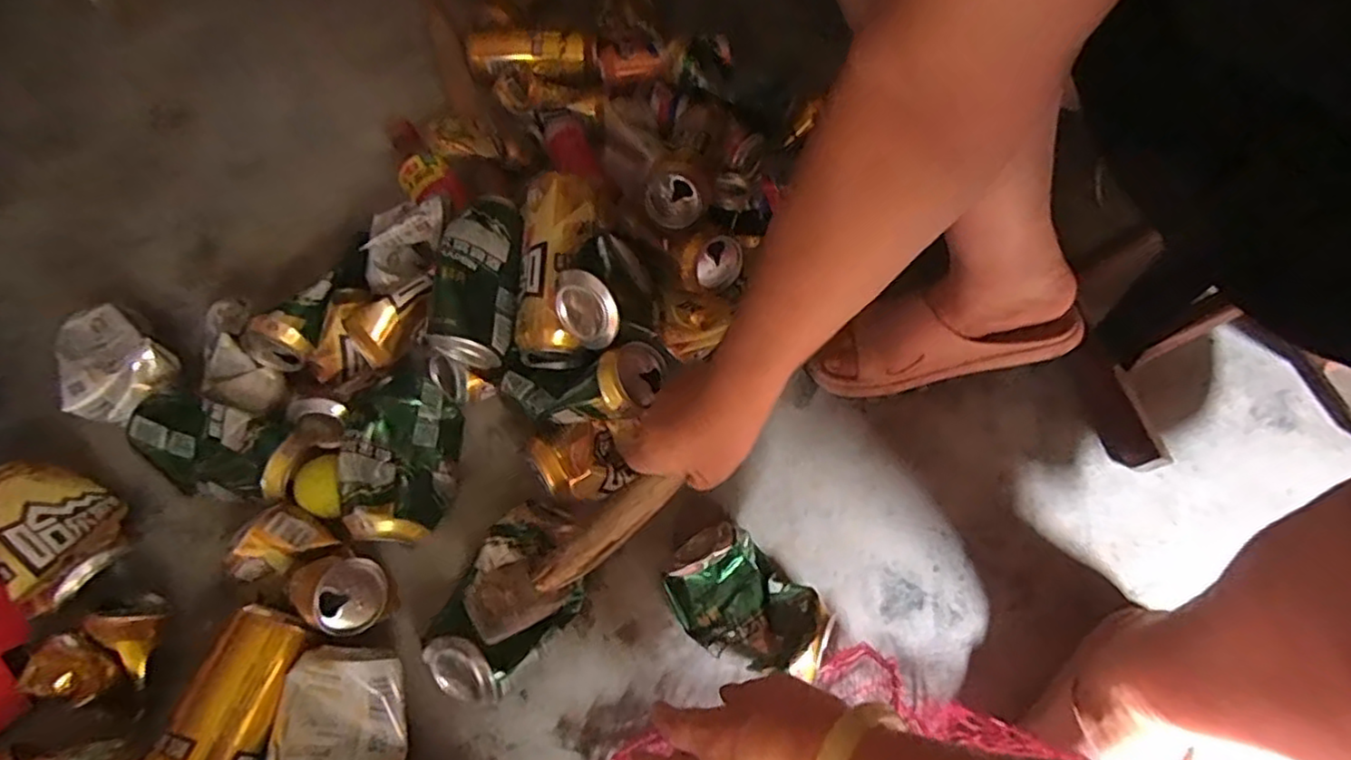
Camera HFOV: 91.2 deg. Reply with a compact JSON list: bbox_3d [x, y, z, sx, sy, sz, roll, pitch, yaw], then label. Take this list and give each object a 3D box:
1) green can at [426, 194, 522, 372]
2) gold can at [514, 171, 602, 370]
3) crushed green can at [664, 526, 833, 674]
[{"bbox_3d":[-0.171,-0.090,0.567,0.078,0.075,0.158,5,76,4],"label":"green can"},{"bbox_3d":[-0.101,-0.095,0.554,0.064,0.053,0.167,5,86,4],"label":"gold can"},{"bbox_3d":[0.053,0.173,0.514,0.131,0.056,0.085,35,65,20],"label":"crushed green can"}]

